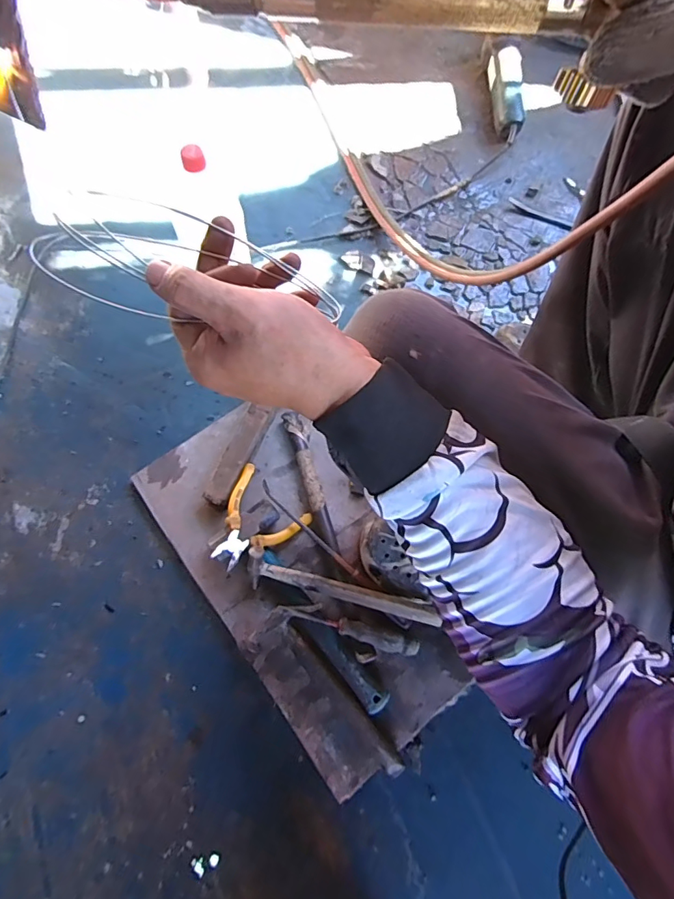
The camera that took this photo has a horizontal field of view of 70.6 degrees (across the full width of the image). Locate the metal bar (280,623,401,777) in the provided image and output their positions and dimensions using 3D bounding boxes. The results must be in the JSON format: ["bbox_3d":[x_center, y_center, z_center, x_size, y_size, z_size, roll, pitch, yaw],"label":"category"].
[{"bbox_3d":[0.008,0.323,0.625,0.021,0.022,0.224,-37,82,-13],"label":"metal bar"}]

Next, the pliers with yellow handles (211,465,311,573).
[{"bbox_3d":[-0.124,0.101,0.674,0.120,0.020,0.132,43,55,4],"label":"pliers with yellow handles"}]

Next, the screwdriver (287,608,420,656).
[{"bbox_3d":[0.024,0.242,0.643,0.176,0.026,0.026,20,75,0],"label":"screwdriver"}]

